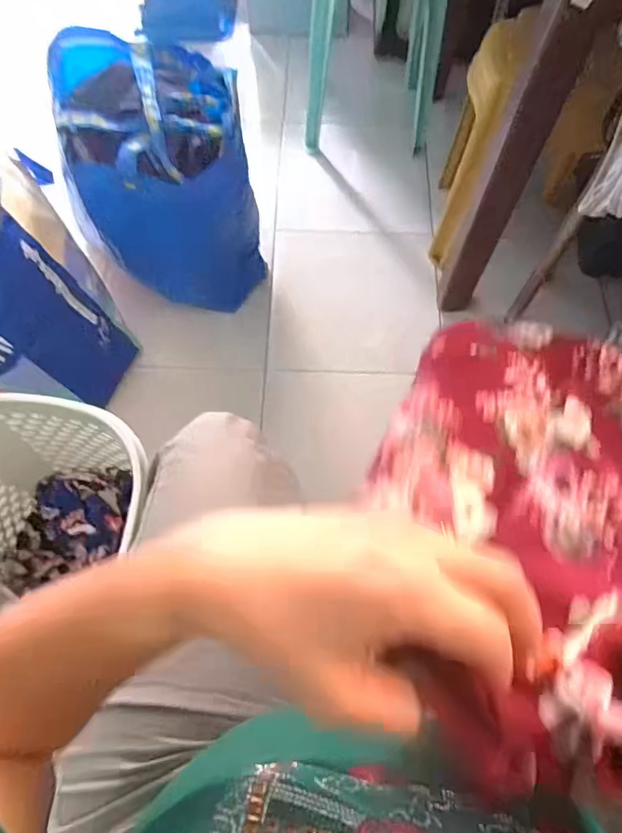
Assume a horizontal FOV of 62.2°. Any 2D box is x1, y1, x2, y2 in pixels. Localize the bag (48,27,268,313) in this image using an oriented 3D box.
[{"bbox_3d":[-0.289,-0.482,1.065,0.312,0.407,0.346,-13,68,-6],"label":"bag"}]

